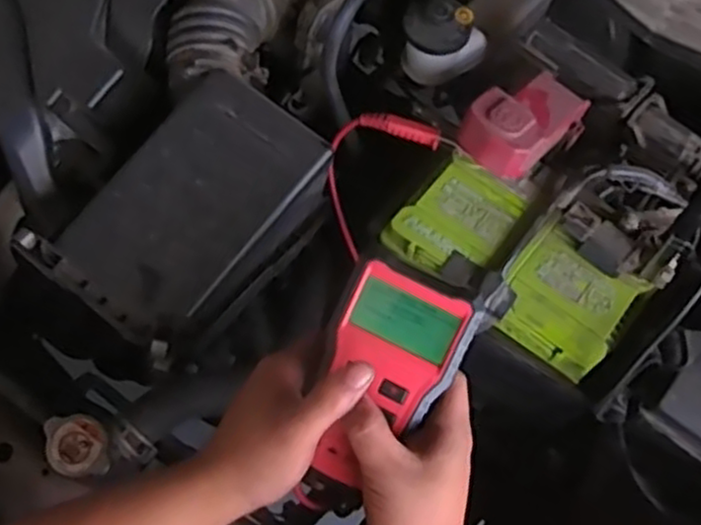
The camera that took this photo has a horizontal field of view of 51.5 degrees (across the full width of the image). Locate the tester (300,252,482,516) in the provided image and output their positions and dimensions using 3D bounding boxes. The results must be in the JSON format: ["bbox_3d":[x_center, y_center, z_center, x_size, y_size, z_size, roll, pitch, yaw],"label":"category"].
[{"bbox_3d":[0.017,0.070,0.453,0.079,0.029,0.138,27,95,6],"label":"tester"}]

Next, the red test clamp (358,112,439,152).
[{"bbox_3d":[0.040,-0.106,0.581,0.064,0.014,0.017,21,68,7],"label":"red test clamp"}]

